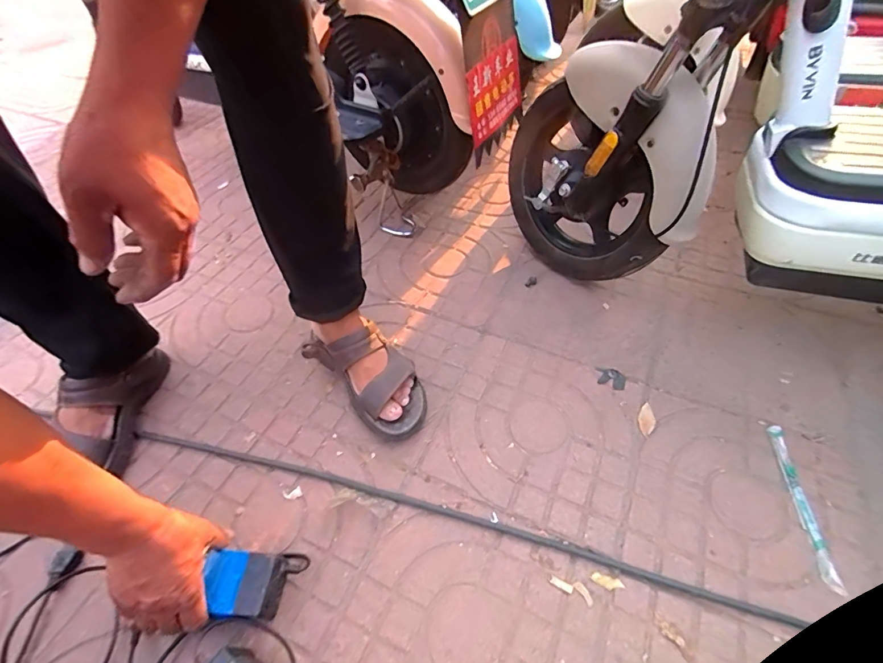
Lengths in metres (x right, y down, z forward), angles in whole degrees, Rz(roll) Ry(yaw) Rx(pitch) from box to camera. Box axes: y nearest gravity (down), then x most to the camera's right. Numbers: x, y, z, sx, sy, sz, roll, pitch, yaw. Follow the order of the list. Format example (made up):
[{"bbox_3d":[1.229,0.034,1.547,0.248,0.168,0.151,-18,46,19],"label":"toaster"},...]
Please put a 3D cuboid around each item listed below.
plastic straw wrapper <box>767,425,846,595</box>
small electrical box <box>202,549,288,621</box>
[{"bbox_3d":[0.509,0.239,0.590,0.022,0.012,0.224,5,51,5],"label":"plastic straw wrapper"},{"bbox_3d":[-0.238,0.302,0.497,0.086,0.040,0.065,3,51,3],"label":"small electrical box"}]

